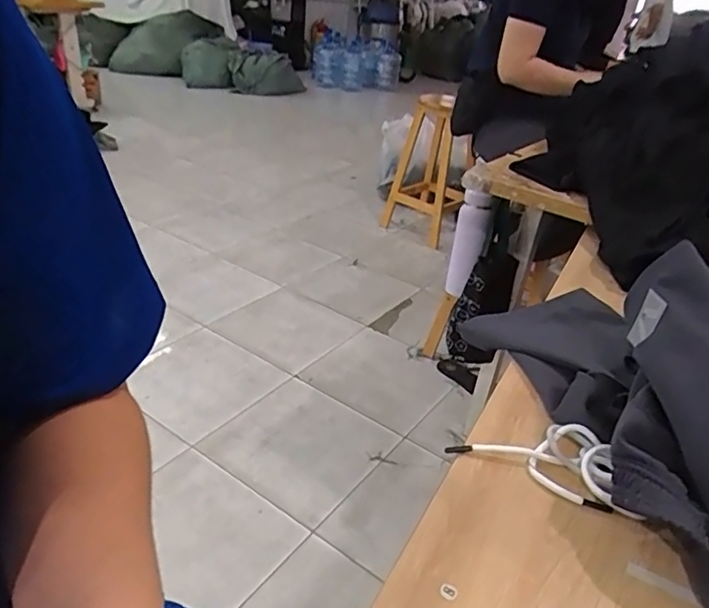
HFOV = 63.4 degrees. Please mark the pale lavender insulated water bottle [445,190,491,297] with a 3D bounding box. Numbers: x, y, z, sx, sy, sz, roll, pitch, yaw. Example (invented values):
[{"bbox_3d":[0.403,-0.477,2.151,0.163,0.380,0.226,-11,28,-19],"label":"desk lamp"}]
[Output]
[{"bbox_3d":[0.257,-0.131,1.295,0.071,0.240,0.070,12,30,9],"label":"pale lavender insulated water bottle"}]

